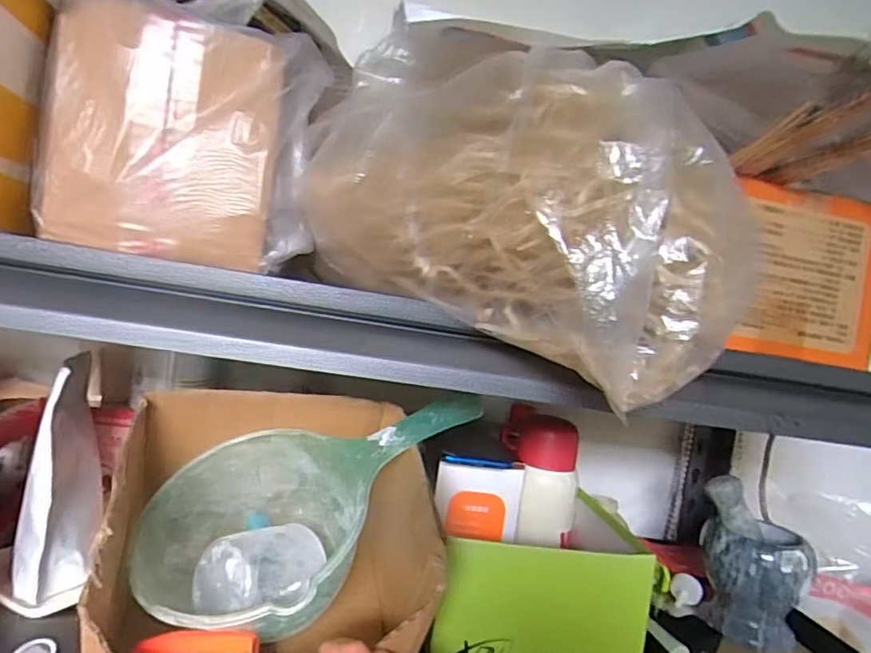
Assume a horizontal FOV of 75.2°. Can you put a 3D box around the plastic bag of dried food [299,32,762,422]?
[{"bbox_3d":[0.044,-0.092,0.389,0.299,0.217,0.143,11,5,42],"label":"plastic bag of dried food"}]

